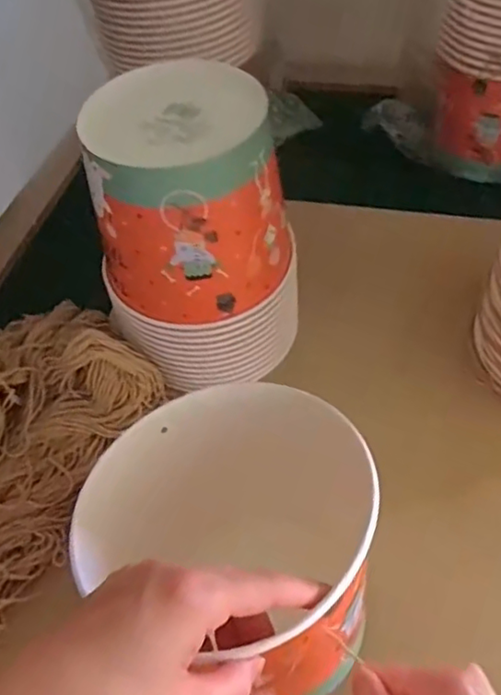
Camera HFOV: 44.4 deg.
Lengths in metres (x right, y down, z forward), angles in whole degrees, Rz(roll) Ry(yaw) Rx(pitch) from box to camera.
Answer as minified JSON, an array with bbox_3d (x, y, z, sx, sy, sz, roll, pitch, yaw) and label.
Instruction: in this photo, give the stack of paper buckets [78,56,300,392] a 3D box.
[{"bbox_3d":[-0.042,-0.077,0.481,0.144,0.208,0.130,3,52,7],"label":"stack of paper buckets"}]

